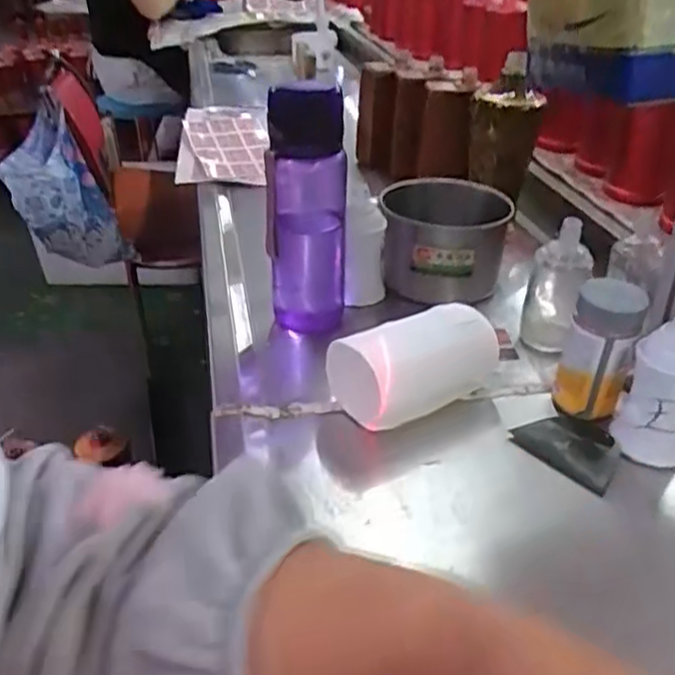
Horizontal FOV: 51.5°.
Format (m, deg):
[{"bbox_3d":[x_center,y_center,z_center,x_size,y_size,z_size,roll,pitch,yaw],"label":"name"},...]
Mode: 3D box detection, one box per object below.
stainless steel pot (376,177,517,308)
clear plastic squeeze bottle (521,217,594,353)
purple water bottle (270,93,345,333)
[{"bbox_3d":[0.115,-0.101,0.758,0.133,0.090,0.144,4,32,7],"label":"stainless steel pot"},{"bbox_3d":[0.201,-0.047,0.651,0.056,0.112,0.039,16,36,26],"label":"clear plastic squeeze bottle"},{"bbox_3d":[-0.028,-0.110,0.657,0.070,0.234,0.077,-3,32,-3],"label":"purple water bottle"}]

